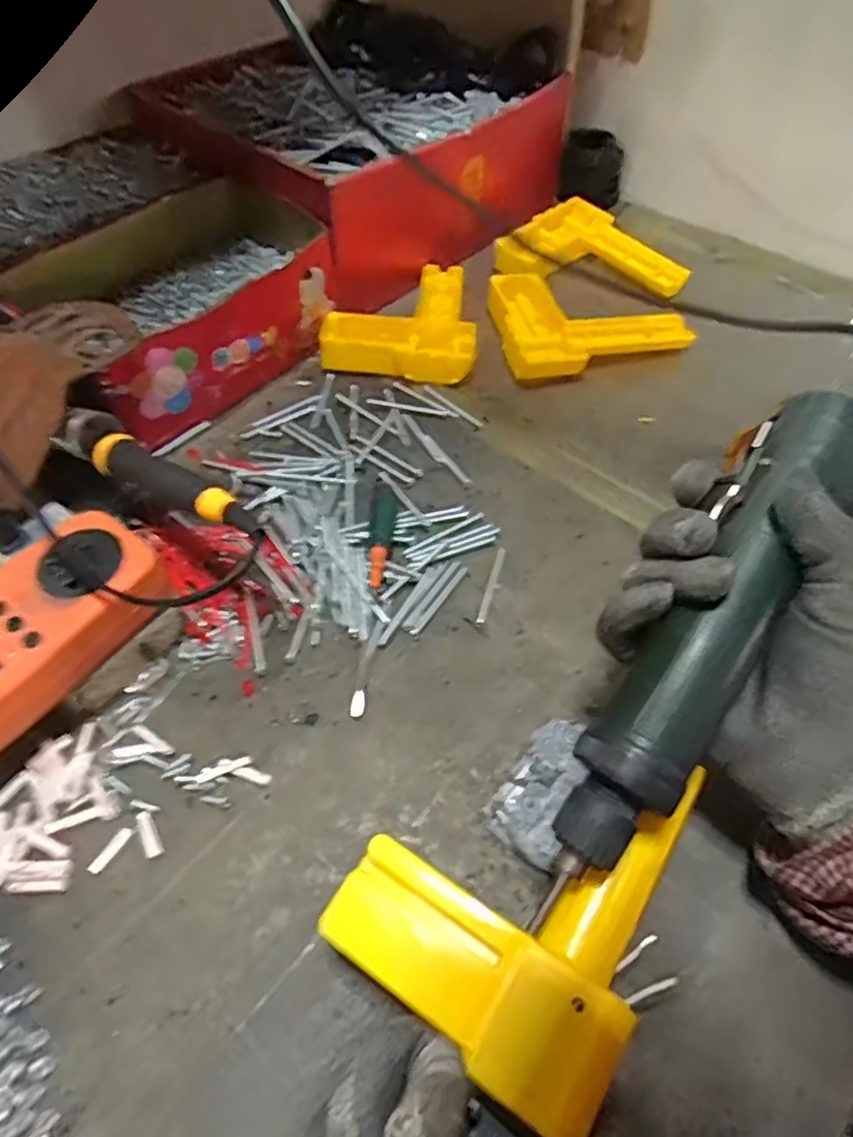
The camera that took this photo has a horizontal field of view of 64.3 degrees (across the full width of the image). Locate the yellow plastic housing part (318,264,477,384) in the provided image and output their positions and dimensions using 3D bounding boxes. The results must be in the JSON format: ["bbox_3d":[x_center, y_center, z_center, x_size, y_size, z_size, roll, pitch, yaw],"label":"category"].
[{"bbox_3d":[-0.015,-0.211,0.552,0.116,0.025,0.146,6,54,4],"label":"yellow plastic housing part"}]

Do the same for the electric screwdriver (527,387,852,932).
[{"bbox_3d":[0.112,0.024,0.266,0.045,0.036,0.219,30,80,20],"label":"electric screwdriver"}]

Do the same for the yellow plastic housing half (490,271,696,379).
[{"bbox_3d":[0.120,-0.203,0.546,0.134,0.028,0.123,-15,55,-11],"label":"yellow plastic housing half"}]

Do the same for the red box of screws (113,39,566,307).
[{"bbox_3d":[-0.069,-0.389,0.632,0.304,0.107,0.287,35,61,23],"label":"red box of screws"}]

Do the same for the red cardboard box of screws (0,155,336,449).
[{"bbox_3d":[-0.171,-0.201,0.503,0.136,0.093,0.220,32,60,21],"label":"red cardboard box of screws"}]

